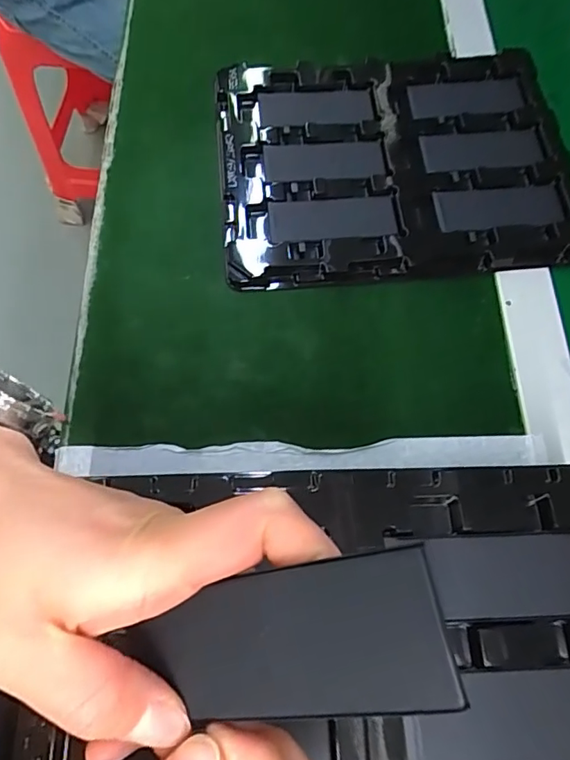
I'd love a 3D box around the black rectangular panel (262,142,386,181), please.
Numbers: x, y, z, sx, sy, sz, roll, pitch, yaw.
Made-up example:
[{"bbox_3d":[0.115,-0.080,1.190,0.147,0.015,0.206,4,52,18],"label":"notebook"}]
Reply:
[{"bbox_3d":[0.030,-0.175,0.413,0.094,0.004,0.038,1,68,1],"label":"black rectangular panel"}]

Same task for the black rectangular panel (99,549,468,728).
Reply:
[{"bbox_3d":[-0.001,0.071,0.135,0.085,0.006,0.037,-20,81,20],"label":"black rectangular panel"}]

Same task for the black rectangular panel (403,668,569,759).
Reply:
[{"bbox_3d":[0.099,0.147,0.223,0.092,0.004,0.038,-1,68,-1],"label":"black rectangular panel"}]

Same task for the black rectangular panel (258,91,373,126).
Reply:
[{"bbox_3d":[0.025,-0.229,0.437,0.094,0.008,0.039,4,68,2],"label":"black rectangular panel"}]

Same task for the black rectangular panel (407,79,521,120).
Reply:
[{"bbox_3d":[0.152,-0.239,0.440,0.092,0.007,0.042,-1,68,0],"label":"black rectangular panel"}]

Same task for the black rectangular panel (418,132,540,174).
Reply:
[{"bbox_3d":[0.159,-0.187,0.421,0.096,0.005,0.041,-3,68,-1],"label":"black rectangular panel"}]

